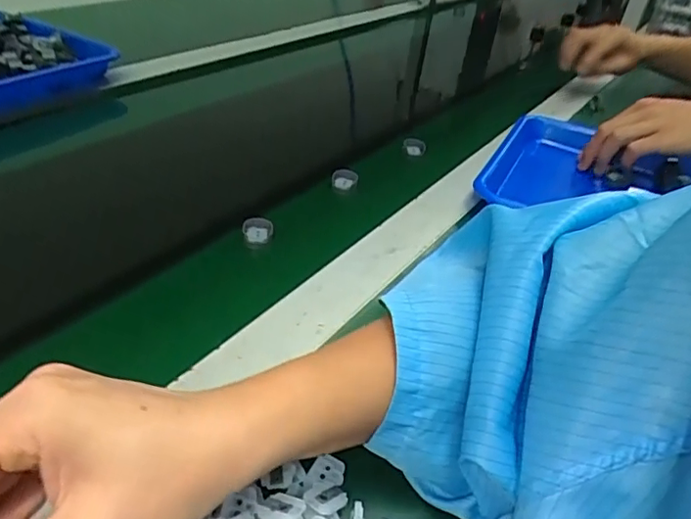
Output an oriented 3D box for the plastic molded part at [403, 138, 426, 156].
[{"bbox_3d":[0.079,-0.129,0.640,0.025,0.018,0.008,7,36,-1],"label":"plastic molded part"}]

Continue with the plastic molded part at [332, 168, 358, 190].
[{"bbox_3d":[0.000,-0.081,0.565,0.023,0.016,0.017,-3,37,-14],"label":"plastic molded part"}]

